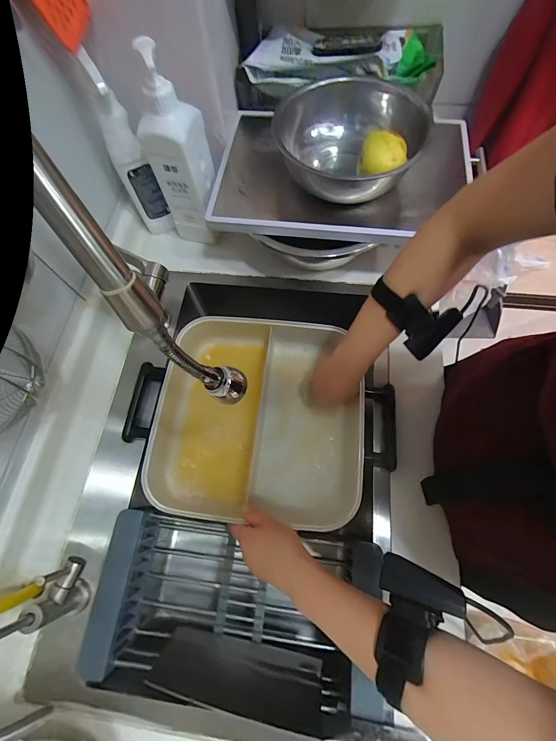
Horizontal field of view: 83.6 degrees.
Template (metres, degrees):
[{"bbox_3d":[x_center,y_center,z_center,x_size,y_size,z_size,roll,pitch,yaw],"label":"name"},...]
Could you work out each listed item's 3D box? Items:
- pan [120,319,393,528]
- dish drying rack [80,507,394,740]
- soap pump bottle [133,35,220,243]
[{"bbox_3d":[-0.024,0.071,0.503,0.384,0.081,0.308,9,69,6],"label":"pan"},{"bbox_3d":[-0.059,0.321,0.434,0.366,0.100,0.190,6,69,5],"label":"dish drying rack"},{"bbox_3d":[-0.154,-0.332,0.499,0.076,0.291,0.072,12,70,7],"label":"soap pump bottle"}]

